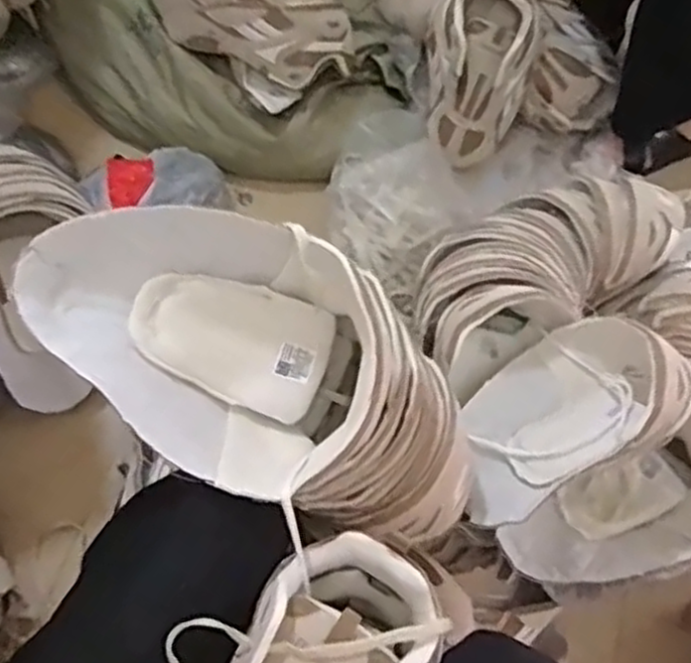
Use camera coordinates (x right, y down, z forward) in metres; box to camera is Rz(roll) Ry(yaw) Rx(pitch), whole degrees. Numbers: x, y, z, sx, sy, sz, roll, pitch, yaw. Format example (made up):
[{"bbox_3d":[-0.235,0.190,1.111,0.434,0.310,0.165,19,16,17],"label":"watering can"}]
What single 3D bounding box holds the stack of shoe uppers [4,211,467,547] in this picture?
[{"bbox_3d":[-0.043,0.034,0.503,0.356,0.115,0.157,31,64,-12],"label":"stack of shoe uppers"}]

